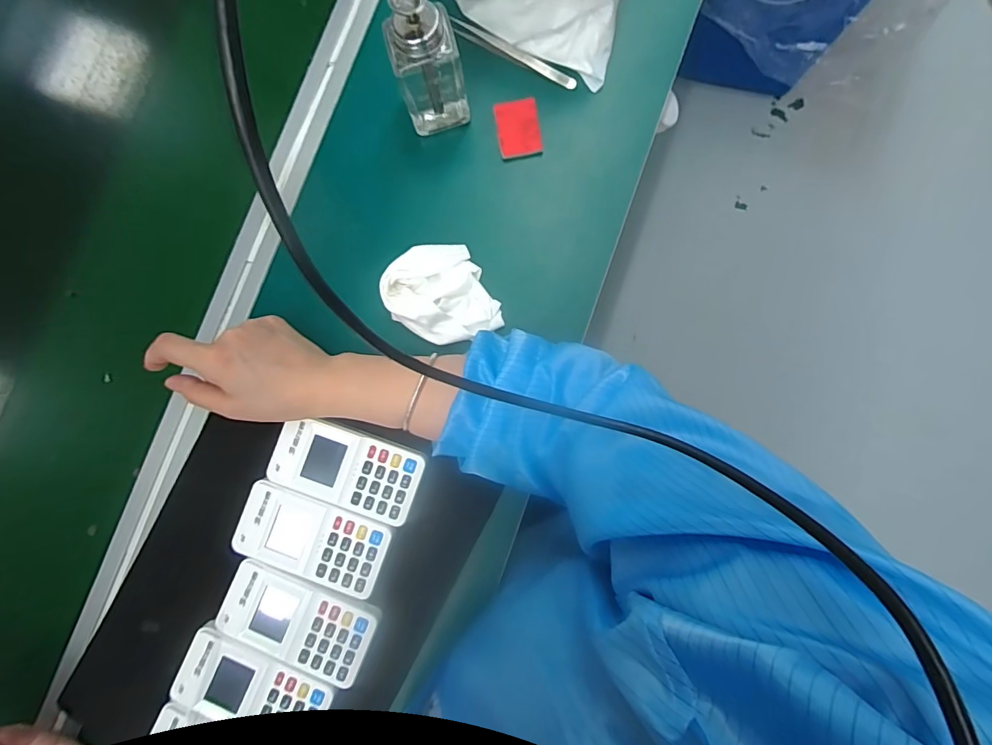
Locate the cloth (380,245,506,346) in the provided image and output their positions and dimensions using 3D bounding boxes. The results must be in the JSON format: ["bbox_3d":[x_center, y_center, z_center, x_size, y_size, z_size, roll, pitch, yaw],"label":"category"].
[{"bbox_3d":[-0.051,-0.067,0.406,0.085,0.021,0.090,-29,82,1],"label":"cloth"}]

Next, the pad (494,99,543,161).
[{"bbox_3d":[0.022,-0.230,0.431,0.040,0.008,0.054,-8,83,4],"label":"pad"}]

